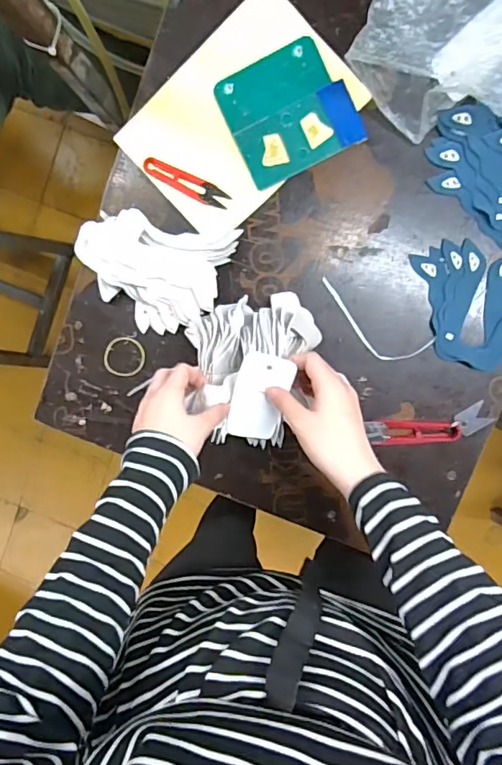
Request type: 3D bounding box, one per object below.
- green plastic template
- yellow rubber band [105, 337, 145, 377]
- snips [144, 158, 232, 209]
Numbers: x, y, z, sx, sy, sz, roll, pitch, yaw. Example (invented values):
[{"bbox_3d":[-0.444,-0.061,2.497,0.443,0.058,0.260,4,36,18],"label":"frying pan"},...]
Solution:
[{"bbox_3d":[0.035,-0.287,0.560,0.114,0.005,0.119,-25,97,4],"label":"green plastic template"},{"bbox_3d":[-0.148,-0.030,0.611,0.047,0.004,0.046,0,96,4],"label":"yellow rubber band"},{"bbox_3d":[-0.071,-0.219,0.575,0.099,0.005,0.021,26,97,1],"label":"snips"}]

